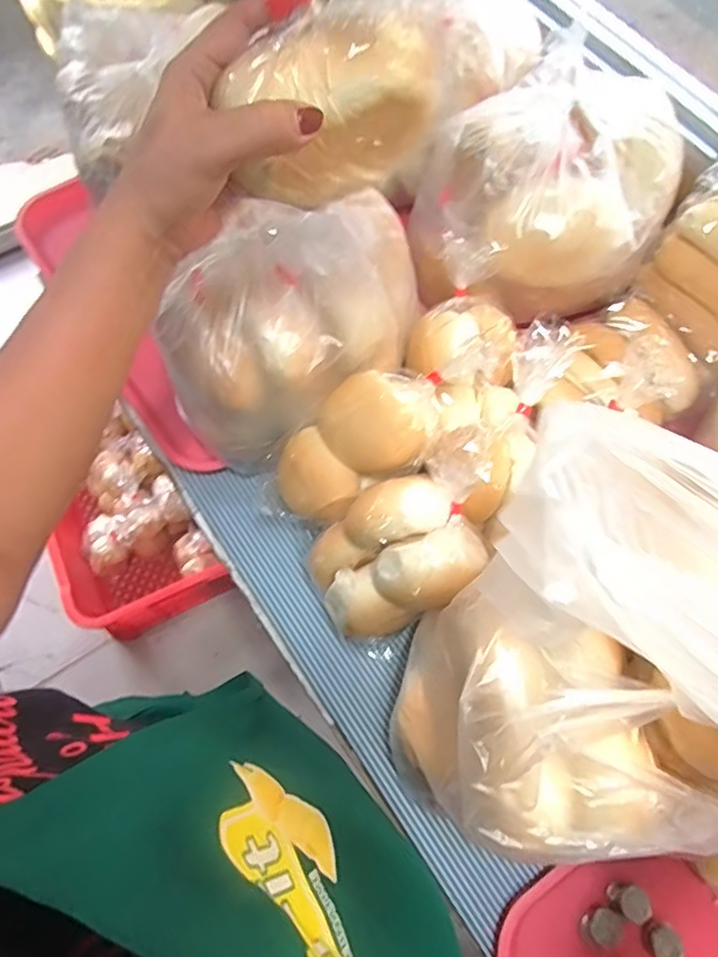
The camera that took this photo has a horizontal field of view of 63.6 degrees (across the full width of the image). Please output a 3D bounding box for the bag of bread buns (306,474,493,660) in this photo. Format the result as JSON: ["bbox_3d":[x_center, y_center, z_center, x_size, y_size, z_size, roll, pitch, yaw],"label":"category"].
[{"bbox_3d":[0.022,0.071,0.465,0.105,0.134,0.100,-31,72,-14],"label":"bag of bread buns"}]

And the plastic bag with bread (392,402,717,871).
[{"bbox_3d":[0.143,0.122,0.312,0.197,0.223,0.177,24,69,7],"label":"plastic bag with bread"}]

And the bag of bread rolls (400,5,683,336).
[{"bbox_3d":[0.177,-0.278,0.568,0.246,0.128,0.204,-26,71,-12],"label":"bag of bread rolls"}]

